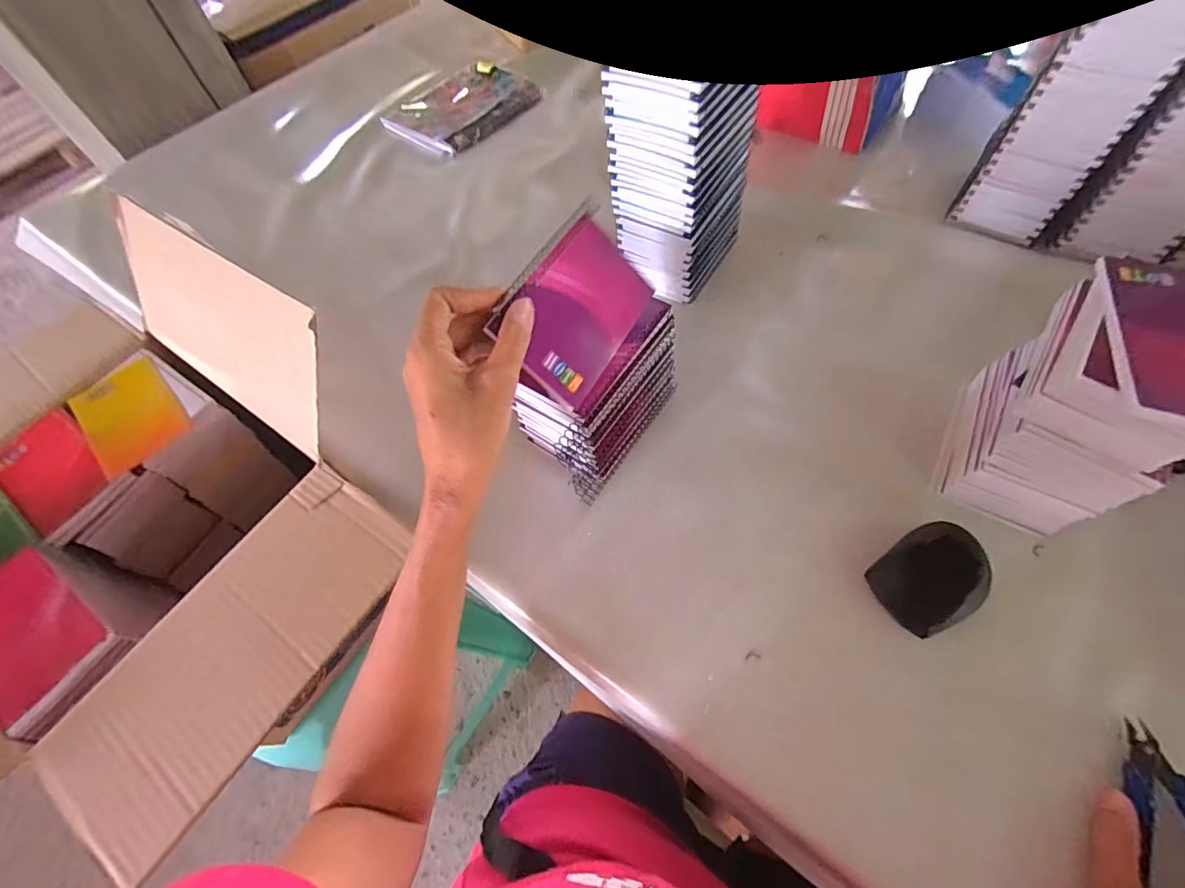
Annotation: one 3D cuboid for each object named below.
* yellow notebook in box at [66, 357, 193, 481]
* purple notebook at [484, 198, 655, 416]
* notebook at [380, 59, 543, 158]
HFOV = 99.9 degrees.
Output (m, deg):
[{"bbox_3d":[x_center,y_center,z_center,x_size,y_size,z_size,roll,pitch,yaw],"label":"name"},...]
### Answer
[{"bbox_3d":[-0.456,-0.031,0.489,0.128,0.011,0.079,39,70,24],"label":"yellow notebook in box"},{"bbox_3d":[-0.009,-0.097,0.353,0.086,0.009,0.128,43,65,-21],"label":"purple notebook"},{"bbox_3d":[-0.201,-0.524,0.774,0.150,0.032,0.207,40,71,21],"label":"notebook"}]

